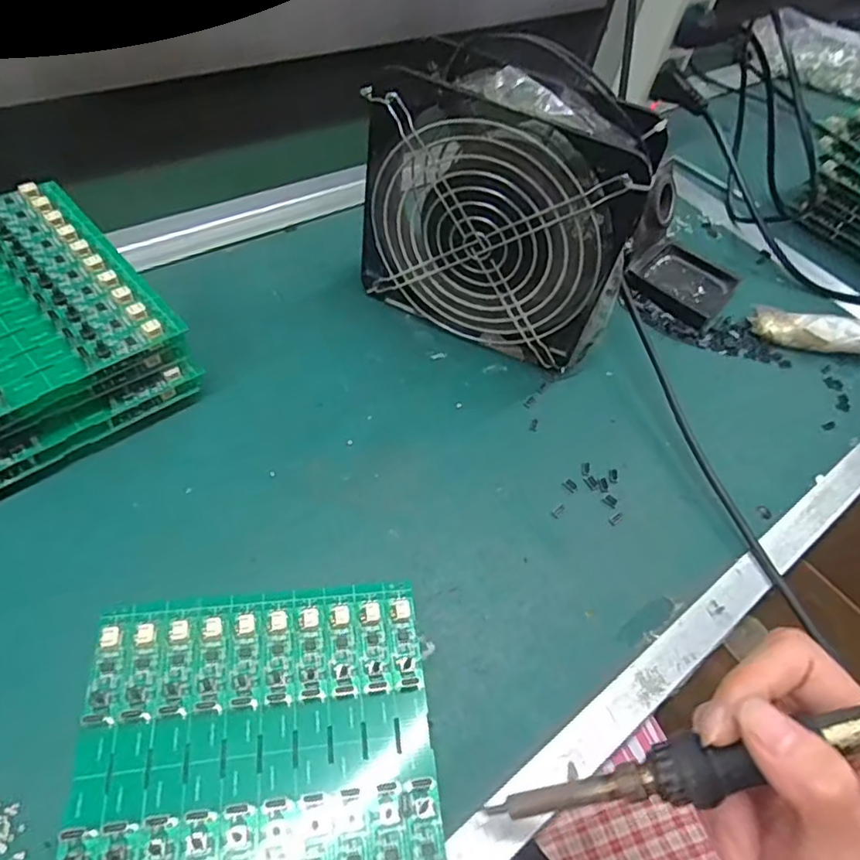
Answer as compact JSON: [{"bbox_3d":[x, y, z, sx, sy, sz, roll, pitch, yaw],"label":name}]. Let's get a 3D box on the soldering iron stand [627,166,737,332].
[{"bbox_3d":[0.193,-0.136,0.448,0.085,0.066,0.089,34,55,16],"label":"soldering iron stand"}]

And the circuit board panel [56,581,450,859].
[{"bbox_3d":[-0.067,0.130,0.243,0.139,0.005,0.133,-2,53,-11],"label":"circuit board panel"}]

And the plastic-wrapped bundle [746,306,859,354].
[{"bbox_3d":[0.283,-0.071,0.444,0.088,0.024,0.024,13,53,0],"label":"plastic-wrapped bundle"}]

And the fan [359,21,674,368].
[{"bbox_3d":[0.041,-0.125,0.360,0.155,0.158,0.057,26,53,10],"label":"fan"}]

